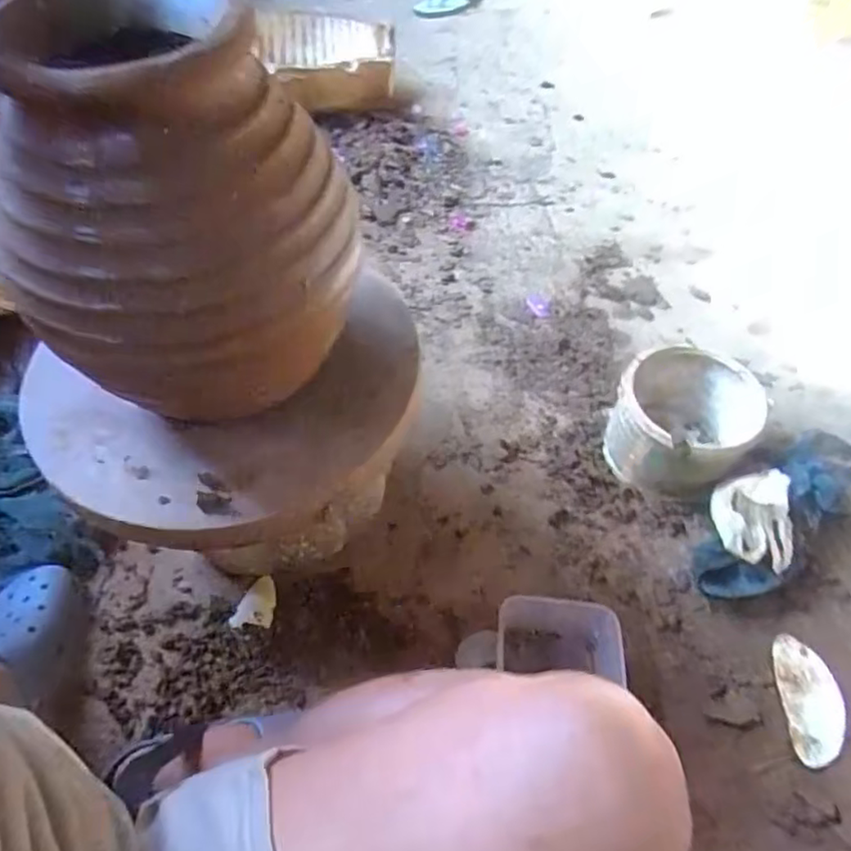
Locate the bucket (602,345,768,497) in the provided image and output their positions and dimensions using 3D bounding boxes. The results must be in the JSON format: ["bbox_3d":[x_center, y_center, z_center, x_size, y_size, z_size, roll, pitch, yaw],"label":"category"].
[{"bbox_3d":[0.349,-0.001,0.872,0.174,0.121,0.188,31,59,21],"label":"bucket"}]

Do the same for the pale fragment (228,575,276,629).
[{"bbox_3d":[-0.214,0.221,0.791,0.051,0.014,0.061,1,53,1],"label":"pale fragment"}]

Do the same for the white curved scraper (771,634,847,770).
[{"bbox_3d":[0.443,0.313,0.724,0.070,0.004,0.137,2,53,1],"label":"white curved scraper"}]

